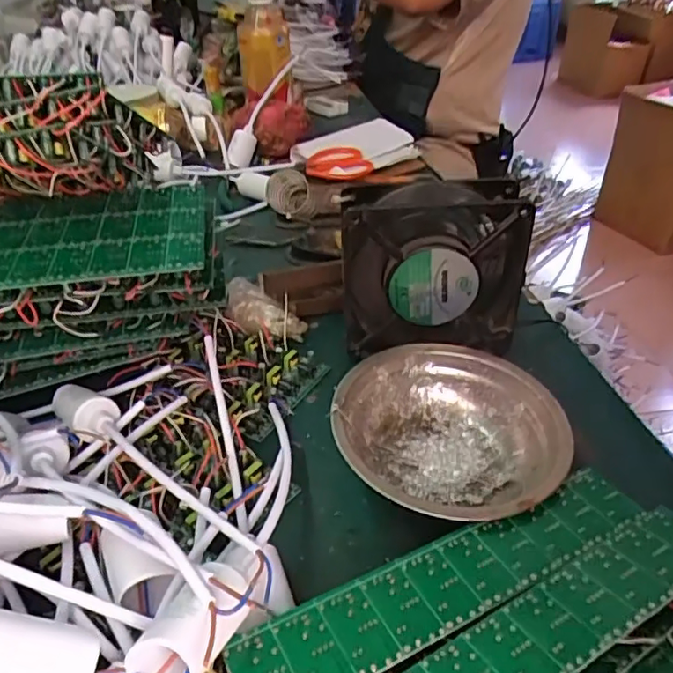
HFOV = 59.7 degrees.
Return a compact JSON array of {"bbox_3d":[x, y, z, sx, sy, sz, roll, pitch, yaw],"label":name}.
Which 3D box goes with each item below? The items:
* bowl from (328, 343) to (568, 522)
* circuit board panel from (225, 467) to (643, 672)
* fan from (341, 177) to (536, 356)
[{"bbox_3d":[0.062,0.060,0.336,0.123,0.044,0.125,1,37,0],"label":"bowl"},{"bbox_3d":[0.053,0.104,0.255,0.198,0.004,0.039,-15,36,-24],"label":"circuit board panel"},{"bbox_3d":[0.064,-0.045,0.407,0.121,0.117,0.045,0,37,-1],"label":"fan"}]

